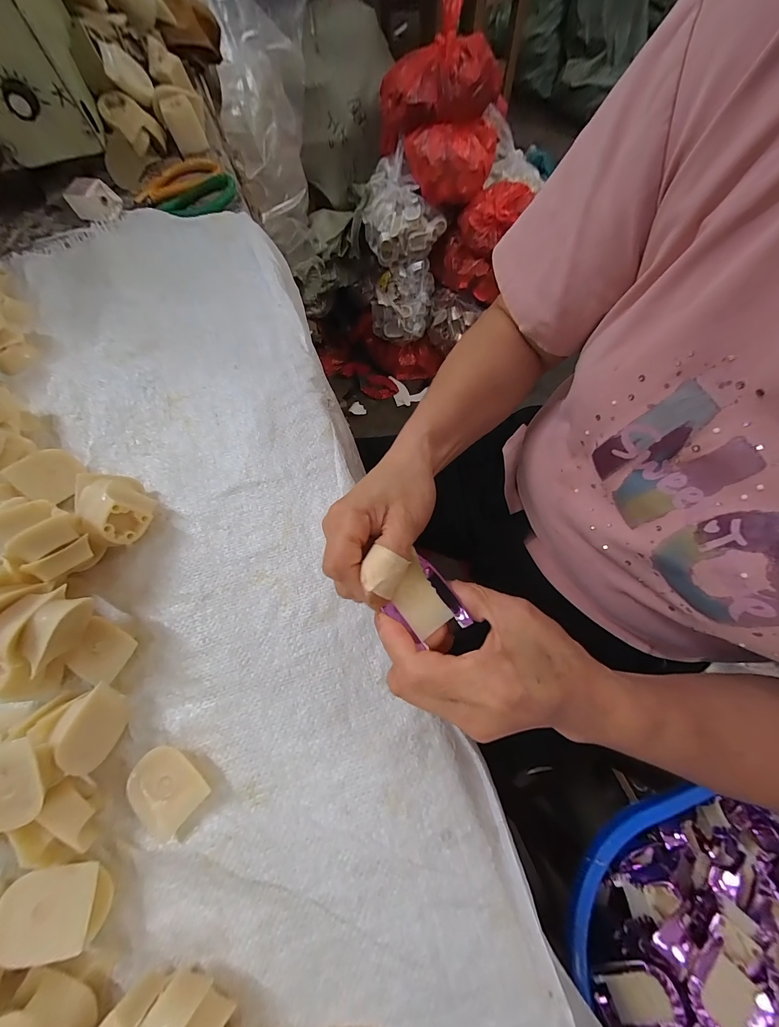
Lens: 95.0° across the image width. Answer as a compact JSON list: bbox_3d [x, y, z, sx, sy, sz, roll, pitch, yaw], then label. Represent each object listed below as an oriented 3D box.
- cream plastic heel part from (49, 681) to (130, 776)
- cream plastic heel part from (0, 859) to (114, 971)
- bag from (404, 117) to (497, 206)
[{"bbox_3d":[-0.192,0.140,0.232,0.019,0.041,0.049,-11,38,7],"label":"cream plastic heel part"},{"bbox_3d":[-0.192,0.227,0.210,0.049,0.033,0.039,-6,71,-2],"label":"cream plastic heel part"},{"bbox_3d":[0.160,-0.861,0.873,0.223,0.103,0.139,-8,71,-3],"label":"bag"}]

